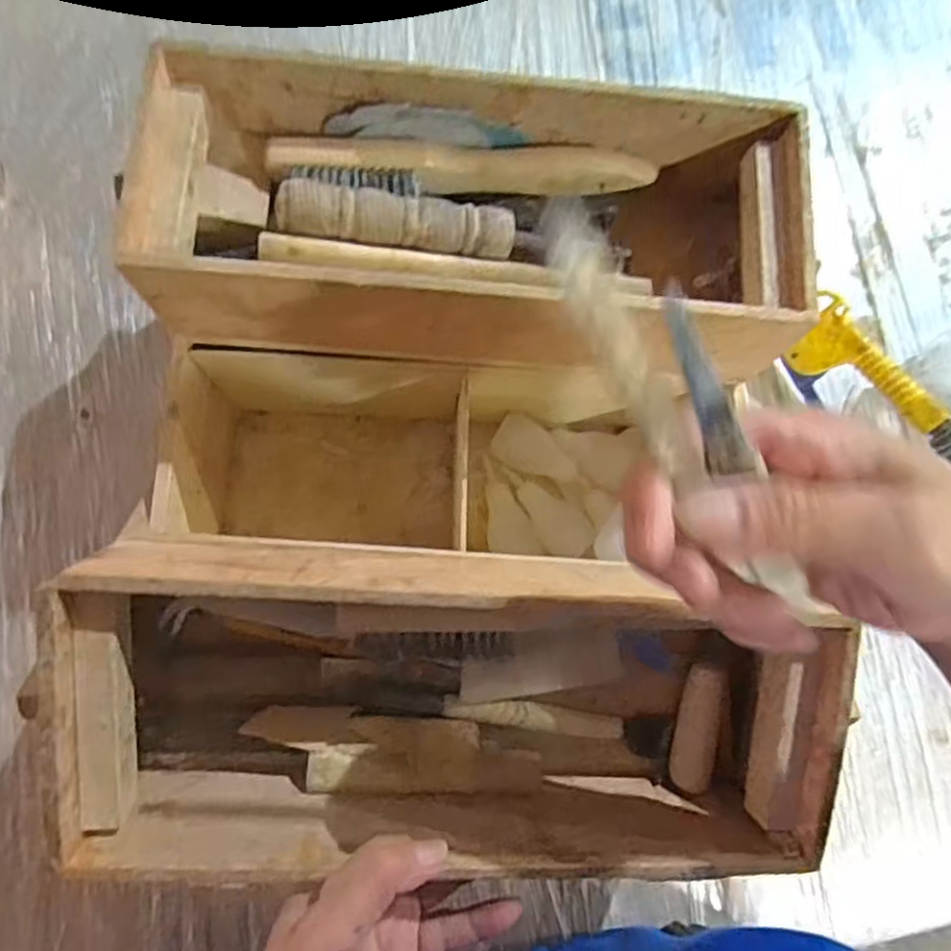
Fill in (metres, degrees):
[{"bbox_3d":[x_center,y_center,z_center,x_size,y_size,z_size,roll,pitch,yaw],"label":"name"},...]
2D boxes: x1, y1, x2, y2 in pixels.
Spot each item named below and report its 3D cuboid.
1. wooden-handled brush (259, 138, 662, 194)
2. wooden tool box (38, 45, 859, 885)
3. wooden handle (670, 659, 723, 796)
[{"bbox_3d":[-0.007,-0.157,0.344,0.194,0.020,0.024,-1,78,-7],"label":"wooden-handled brush"},{"bbox_3d":[-0.004,-0.001,0.353,0.316,0.190,0.346,2,76,0],"label":"wooden tool box"},{"bbox_3d":[0.111,0.126,0.334,0.019,0.016,0.060,14,77,-3],"label":"wooden handle"}]

